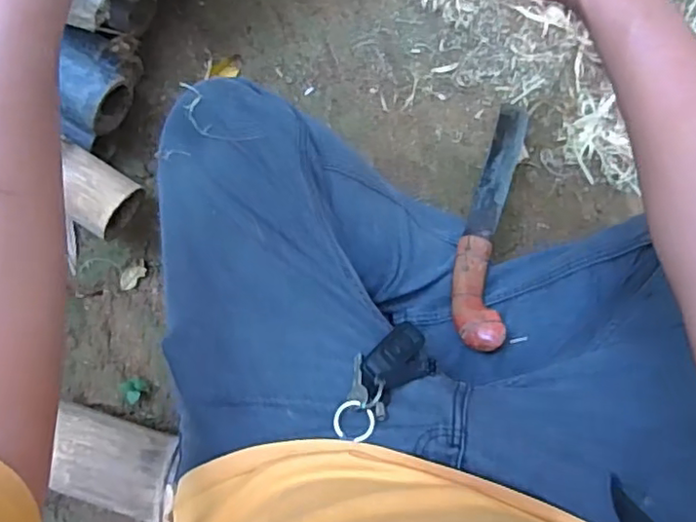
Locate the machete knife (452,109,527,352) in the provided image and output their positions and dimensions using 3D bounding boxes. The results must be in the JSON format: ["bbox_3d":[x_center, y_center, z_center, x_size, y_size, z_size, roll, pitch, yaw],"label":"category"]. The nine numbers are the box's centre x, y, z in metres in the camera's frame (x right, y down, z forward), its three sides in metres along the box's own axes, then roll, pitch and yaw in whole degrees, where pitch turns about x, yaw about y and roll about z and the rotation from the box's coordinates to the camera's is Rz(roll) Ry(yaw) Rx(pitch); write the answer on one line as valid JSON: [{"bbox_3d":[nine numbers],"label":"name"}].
[{"bbox_3d":[0.161,-0.054,0.687,0.054,0.025,0.342,16,54,4],"label":"machete knife"}]

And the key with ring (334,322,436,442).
[{"bbox_3d":[0.030,0.100,0.519,0.051,0.022,0.114,43,58,4],"label":"key with ring"}]

